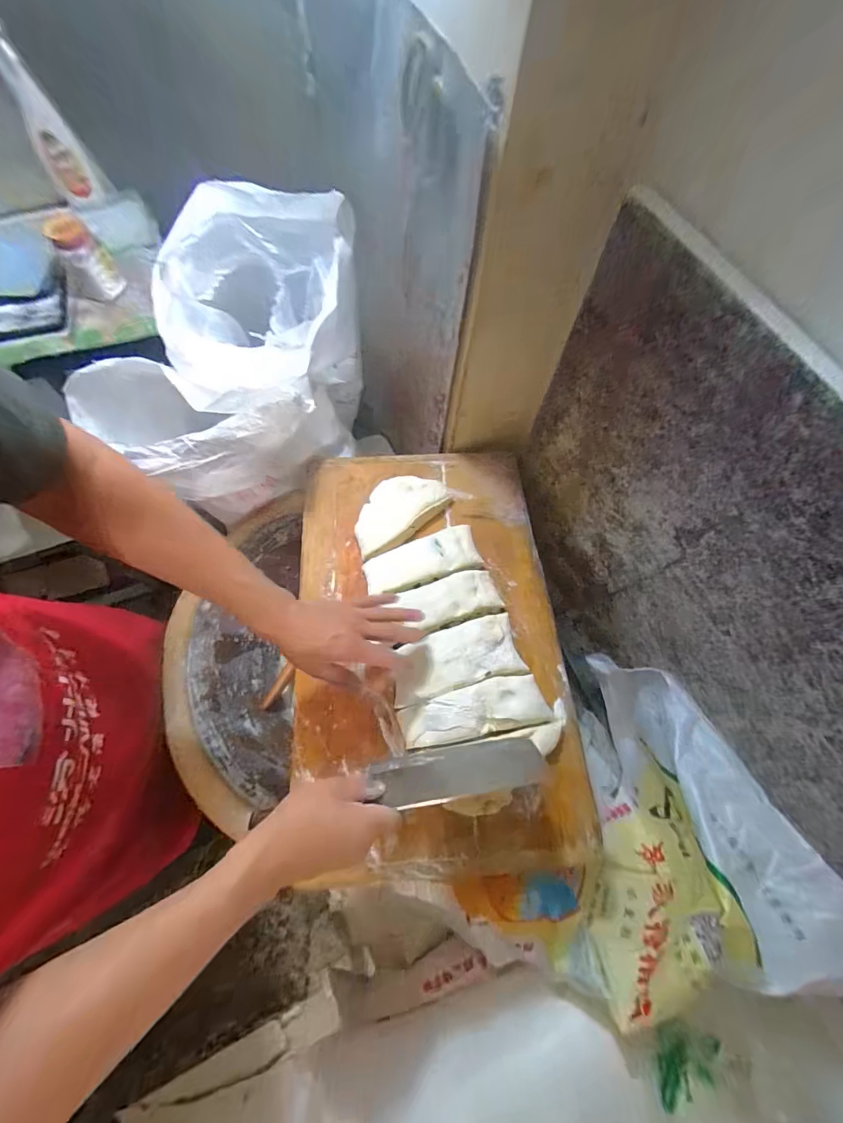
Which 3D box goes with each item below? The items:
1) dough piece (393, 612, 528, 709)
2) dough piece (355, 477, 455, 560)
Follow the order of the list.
[{"bbox_3d":[0.049,0.139,0.589,0.188,0.024,0.087,-15,71,-8],"label":"dough piece"},{"bbox_3d":[-0.043,-0.089,0.687,0.177,0.031,0.100,-38,76,-15],"label":"dough piece"}]

